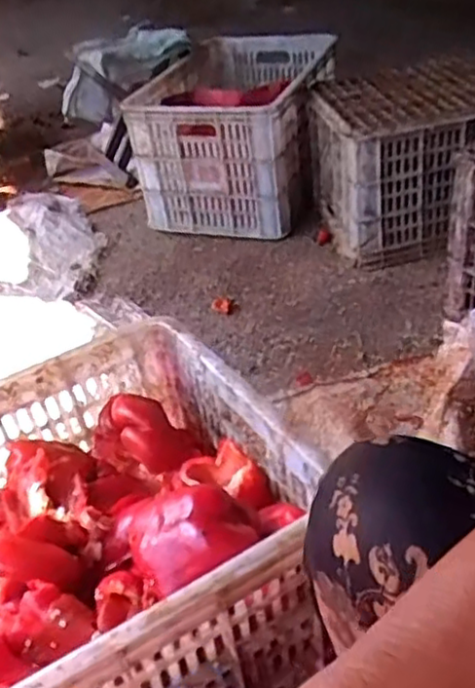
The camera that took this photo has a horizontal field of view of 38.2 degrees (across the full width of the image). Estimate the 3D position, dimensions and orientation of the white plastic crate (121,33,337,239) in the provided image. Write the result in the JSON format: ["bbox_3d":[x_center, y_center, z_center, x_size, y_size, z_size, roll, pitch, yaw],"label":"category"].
[{"bbox_3d":[0.006,-0.517,1.677,0.387,0.296,0.548,3,36,15],"label":"white plastic crate"}]

